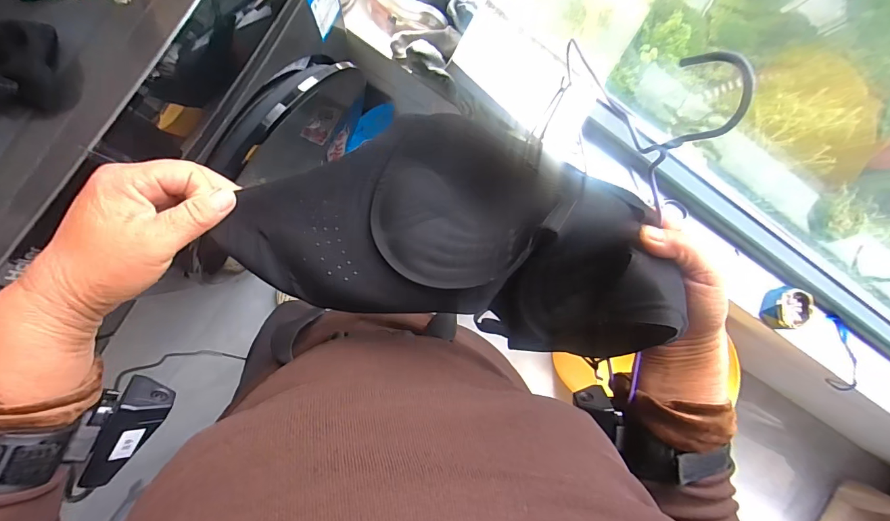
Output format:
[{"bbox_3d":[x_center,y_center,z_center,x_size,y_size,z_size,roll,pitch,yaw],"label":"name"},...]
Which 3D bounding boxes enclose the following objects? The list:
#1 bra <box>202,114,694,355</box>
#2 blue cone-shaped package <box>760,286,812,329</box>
[{"bbox_3d":[0.011,-0.023,0.262,0.292,0.072,0.149,13,89,-9],"label":"bra"},{"bbox_3d":[0.860,0.118,0.963,0.108,0.060,0.105,2,91,-9],"label":"blue cone-shaped package"}]

